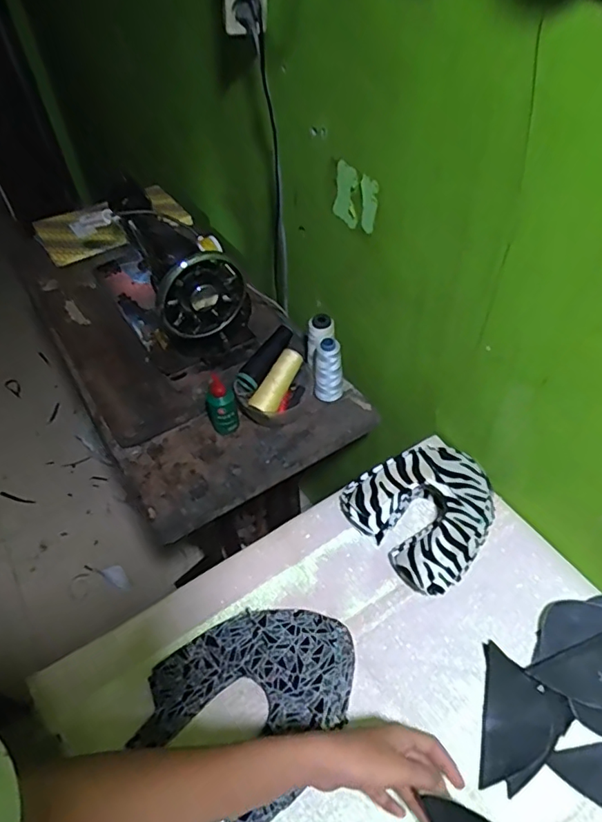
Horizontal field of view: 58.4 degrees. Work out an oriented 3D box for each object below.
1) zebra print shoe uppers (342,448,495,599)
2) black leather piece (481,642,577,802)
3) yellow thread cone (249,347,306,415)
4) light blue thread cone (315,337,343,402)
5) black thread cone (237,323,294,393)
[{"bbox_3d":[0.165,0.121,0.697,0.179,0.071,0.174,-32,55,-21],"label":"zebra print shoe uppers"},{"bbox_3d":[0.214,0.325,0.565,0.099,0.010,0.118,35,60,29],"label":"black leather piece"},{"bbox_3d":[-0.034,-0.043,0.830,0.036,0.036,0.110,28,76,24],"label":"yellow thread cone"},{"bbox_3d":[0.043,-0.064,0.839,0.042,0.113,0.041,-2,50,2],"label":"light blue thread cone"},{"bbox_3d":[-0.057,-0.086,0.832,0.040,0.034,0.121,27,69,24],"label":"black thread cone"}]

